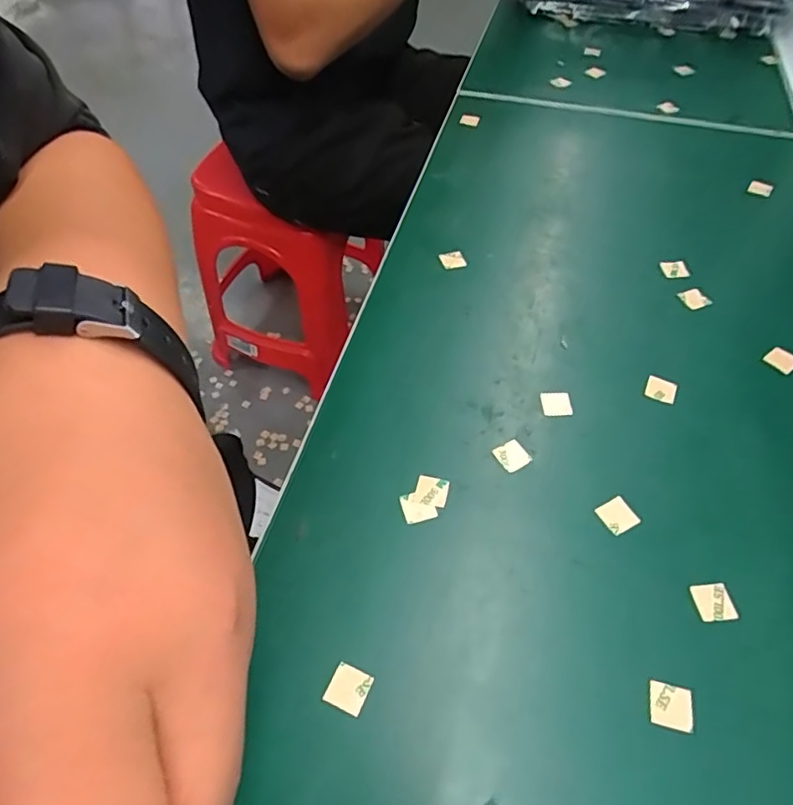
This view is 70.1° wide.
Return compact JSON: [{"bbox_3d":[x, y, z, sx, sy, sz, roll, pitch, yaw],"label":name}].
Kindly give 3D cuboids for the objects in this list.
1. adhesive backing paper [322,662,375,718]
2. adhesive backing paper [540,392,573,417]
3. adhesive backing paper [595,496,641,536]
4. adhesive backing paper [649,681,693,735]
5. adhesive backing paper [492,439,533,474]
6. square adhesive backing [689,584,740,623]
[{"bbox_3d":[-0.019,0.114,0.224,0.015,0.004,0.016,23,60,11],"label":"adhesive backing paper"},{"bbox_3d":[0.087,0.001,0.309,0.016,0.004,0.015,0,63,6],"label":"adhesive backing paper"},{"bbox_3d":[0.105,0.054,0.269,0.015,0.004,0.016,-25,56,-18],"label":"adhesive backing paper"},{"bbox_3d":[0.107,0.119,0.220,0.016,0.004,0.016,11,58,10],"label":"adhesive backing paper"},{"bbox_3d":[0.059,0.027,0.289,0.015,0.004,0.015,-30,66,-15],"label":"adhesive backing paper"},{"bbox_3d":[0.137,0.087,0.245,0.016,0.004,0.016,-6,61,-1],"label":"square adhesive backing"}]

